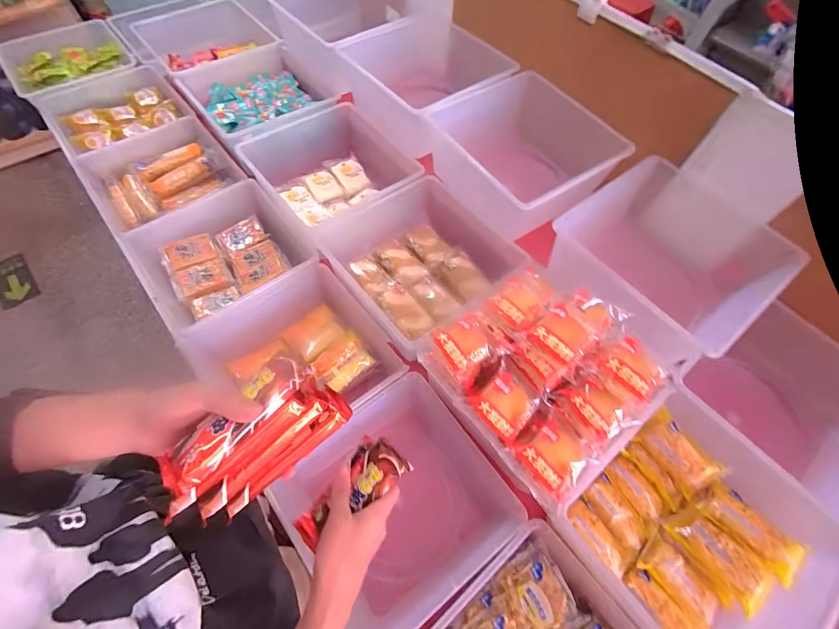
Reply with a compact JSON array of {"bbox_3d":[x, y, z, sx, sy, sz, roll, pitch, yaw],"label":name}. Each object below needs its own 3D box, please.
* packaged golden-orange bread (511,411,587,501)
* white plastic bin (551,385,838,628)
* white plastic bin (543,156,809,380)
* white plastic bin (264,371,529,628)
[{"bbox_3d":[0.189,0.192,0.516,0.090,0.038,0.085,-30,67,-17],"label":"packaged golden-orange bread"},{"bbox_3d":[0.386,0.312,0.540,0.288,0.121,0.289,-34,69,-19],"label":"white plastic bin"},{"bbox_3d":[0.403,-0.071,0.674,0.342,0.187,0.291,-36,69,-19],"label":"white plastic bin"},{"bbox_3d":[-0.036,0.309,0.650,0.307,0.148,0.308,-32,68,-18],"label":"white plastic bin"}]

